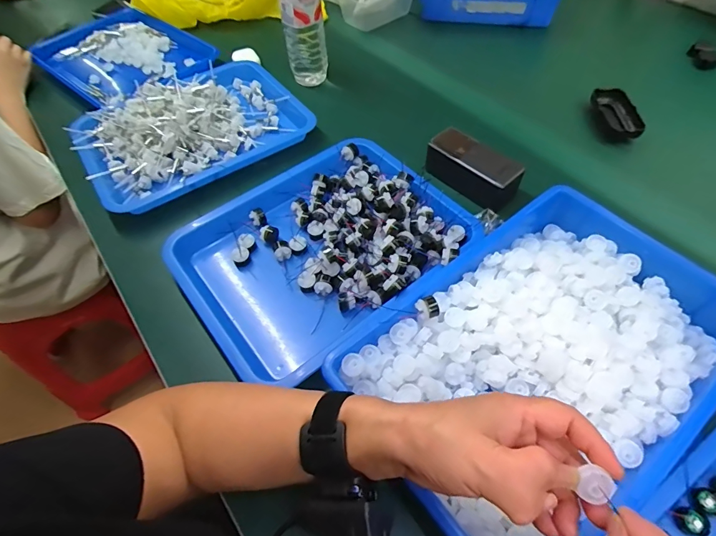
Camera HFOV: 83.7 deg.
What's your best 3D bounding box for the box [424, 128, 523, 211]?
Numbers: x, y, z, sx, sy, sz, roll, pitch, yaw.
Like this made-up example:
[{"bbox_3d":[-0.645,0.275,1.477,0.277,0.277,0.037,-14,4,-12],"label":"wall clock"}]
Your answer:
[{"bbox_3d":[0.154,-0.138,0.548,0.128,0.052,0.058,39,65,25],"label":"box"}]

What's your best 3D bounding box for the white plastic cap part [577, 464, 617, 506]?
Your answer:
[{"bbox_3d":[0.136,0.124,0.230,0.019,0.007,0.019,-22,58,-12],"label":"white plastic cap part"}]

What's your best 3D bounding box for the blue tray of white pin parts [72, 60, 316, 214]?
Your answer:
[{"bbox_3d":[-0.261,-0.236,0.633,0.342,0.063,0.255,-35,61,-19],"label":"blue tray of white pin parts"}]

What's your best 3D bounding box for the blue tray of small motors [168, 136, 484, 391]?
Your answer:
[{"bbox_3d":[-0.045,-0.027,0.497,0.325,0.056,0.269,-36,61,-20],"label":"blue tray of small motors"}]

